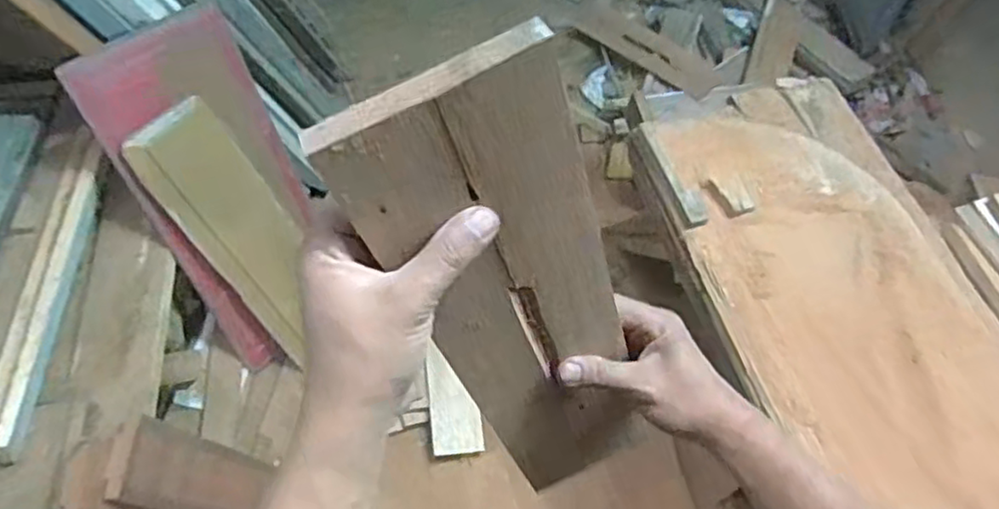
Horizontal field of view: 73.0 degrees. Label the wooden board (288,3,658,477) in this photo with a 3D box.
[{"bbox_3d":[0.027,0.058,0.465,0.117,0.443,0.014,-27,49,-2],"label":"wooden board"}]

